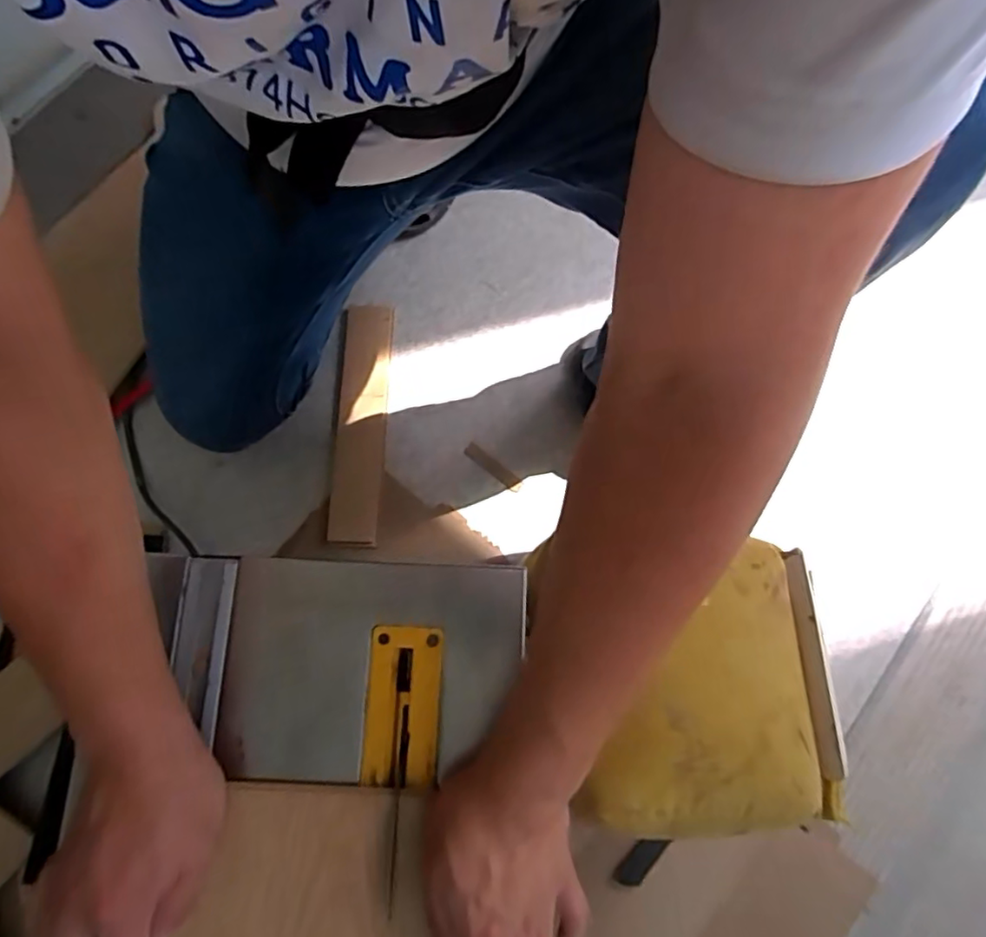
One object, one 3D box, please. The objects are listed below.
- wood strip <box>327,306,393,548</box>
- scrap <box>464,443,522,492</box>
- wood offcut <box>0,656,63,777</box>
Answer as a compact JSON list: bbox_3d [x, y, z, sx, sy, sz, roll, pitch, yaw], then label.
[{"bbox_3d":[-0.164,-0.059,0.740,0.062,0.013,0.303,1,75,1],"label":"wood strip"},{"bbox_3d":[-0.001,-0.001,0.728,0.083,0.004,0.016,39,79,10],"label":"scrap"},{"bbox_3d":[-0.529,0.273,0.636,0.104,0.014,0.089,-43,79,-9],"label":"wood offcut"}]

